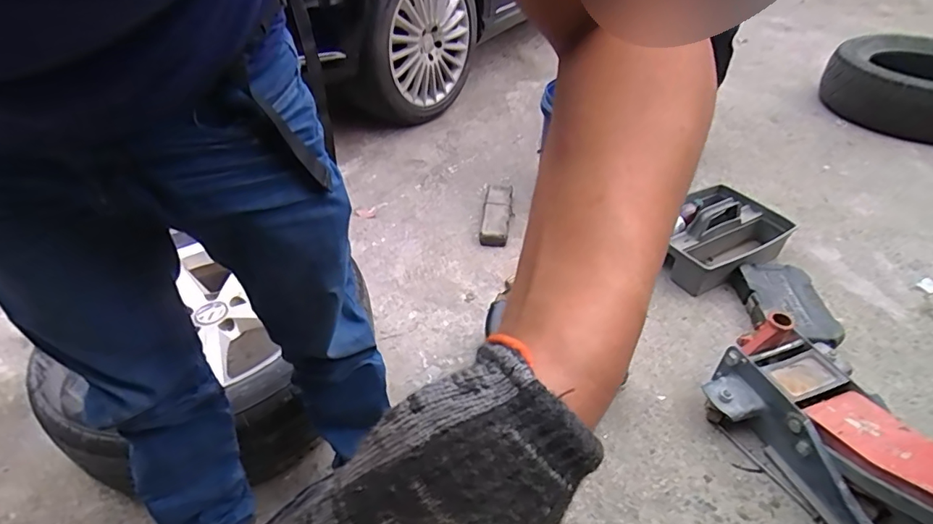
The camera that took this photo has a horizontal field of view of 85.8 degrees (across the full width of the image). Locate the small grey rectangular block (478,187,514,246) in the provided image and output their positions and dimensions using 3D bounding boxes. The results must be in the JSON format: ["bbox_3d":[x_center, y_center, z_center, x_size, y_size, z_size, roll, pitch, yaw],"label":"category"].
[{"bbox_3d":[0.100,-0.159,1.643,0.091,0.055,0.271,5,43,7],"label":"small grey rectangular block"}]

